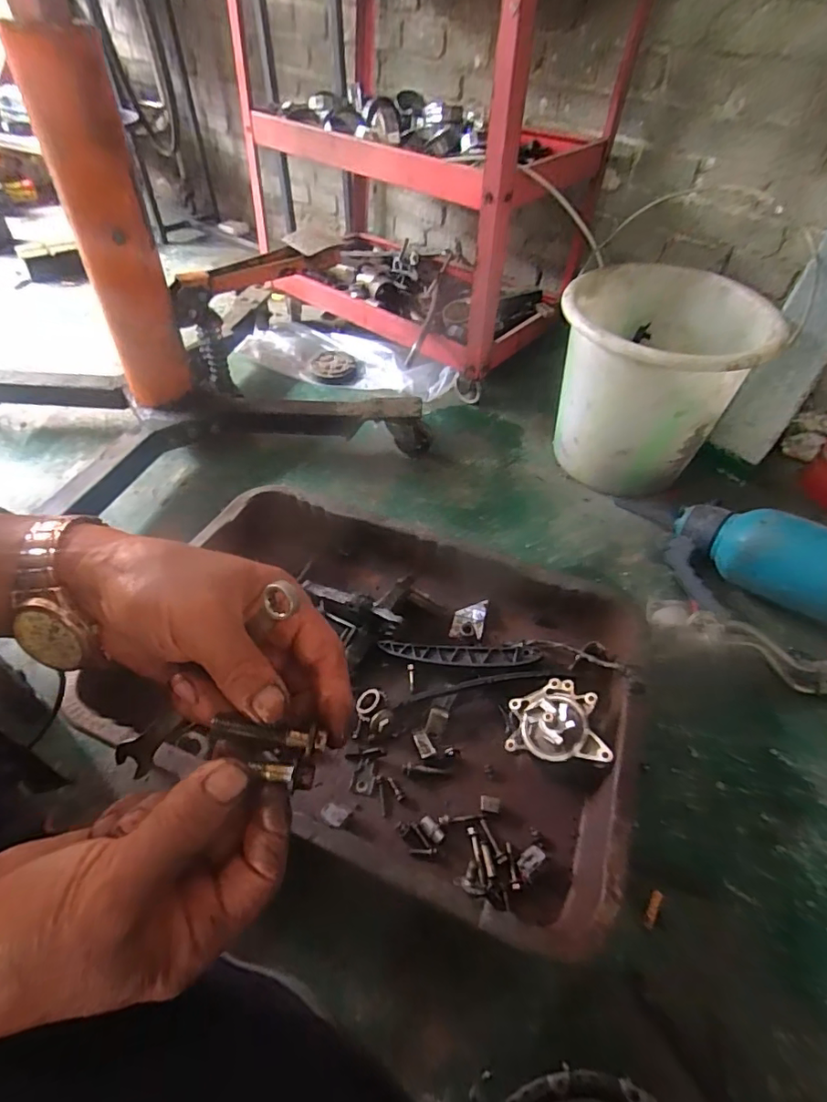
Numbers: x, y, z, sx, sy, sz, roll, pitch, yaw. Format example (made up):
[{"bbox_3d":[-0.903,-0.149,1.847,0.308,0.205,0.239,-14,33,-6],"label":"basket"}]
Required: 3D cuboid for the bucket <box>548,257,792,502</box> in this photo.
[{"bbox_3d":[0.409,-0.289,0.929,0.297,0.304,0.294,0,50,-1],"label":"bucket"}]

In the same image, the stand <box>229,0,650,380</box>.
[{"bbox_3d":[-0.007,-0.862,1.064,0.761,0.643,0.446,34,55,24],"label":"stand"}]

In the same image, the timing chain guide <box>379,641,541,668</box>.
[{"bbox_3d":[0.059,0.139,0.706,0.221,0.015,0.036,0,49,17],"label":"timing chain guide"}]

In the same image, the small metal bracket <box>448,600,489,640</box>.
[{"bbox_3d":[0.085,0.103,0.788,0.049,0.013,0.069,12,51,9],"label":"small metal bracket"}]

